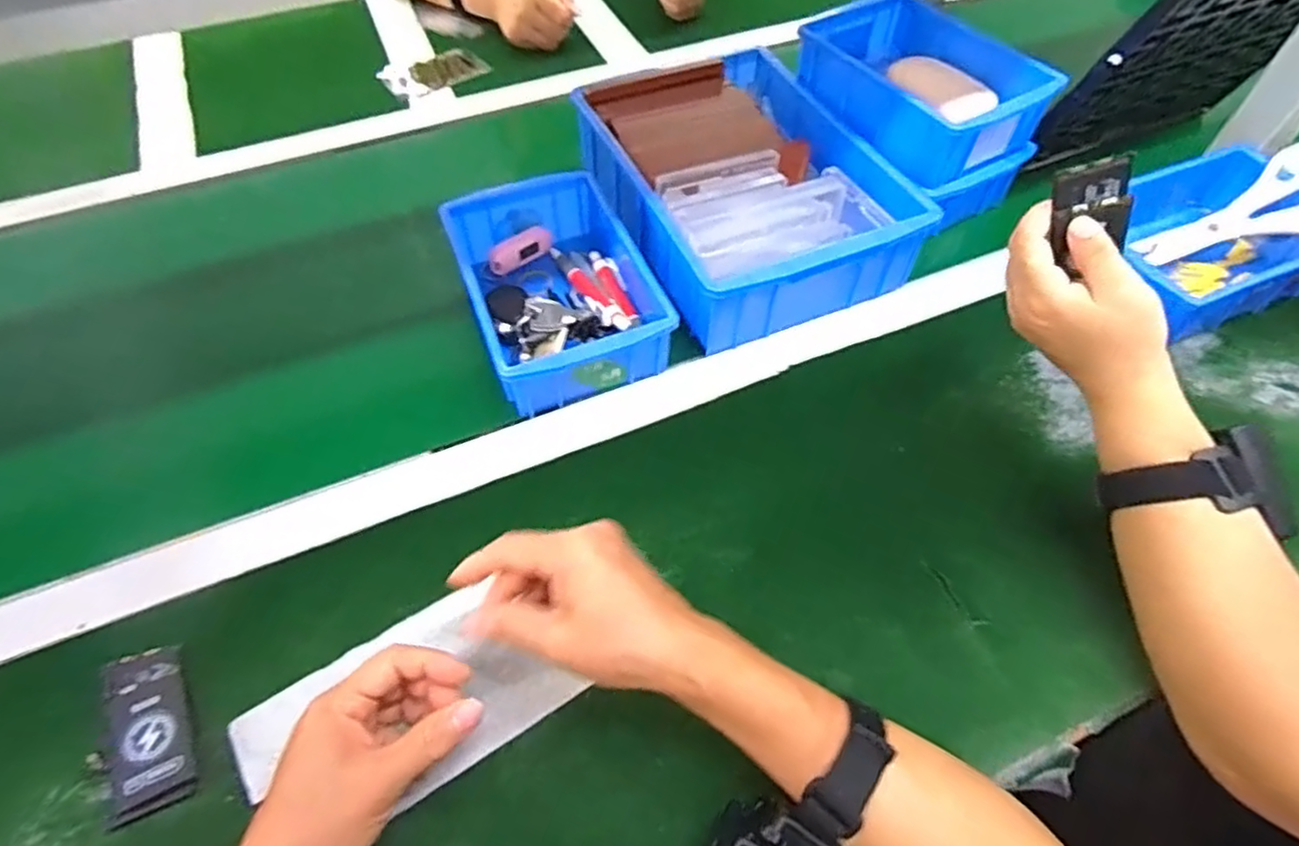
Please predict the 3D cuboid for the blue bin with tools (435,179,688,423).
[{"bbox_3d":[-0.076,-0.108,0.573,0.137,0.077,0.202,-17,57,-12],"label":"blue bin with tools"}]

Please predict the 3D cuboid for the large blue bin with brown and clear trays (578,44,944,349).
[{"bbox_3d":[0.075,-0.205,0.604,0.202,0.083,0.286,-22,58,-14],"label":"large blue bin with brown and clear trays"}]

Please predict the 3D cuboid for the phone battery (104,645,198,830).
[{"bbox_3d":[-0.282,0.171,0.390,0.042,0.015,0.090,-11,56,-22],"label":"phone battery"}]

